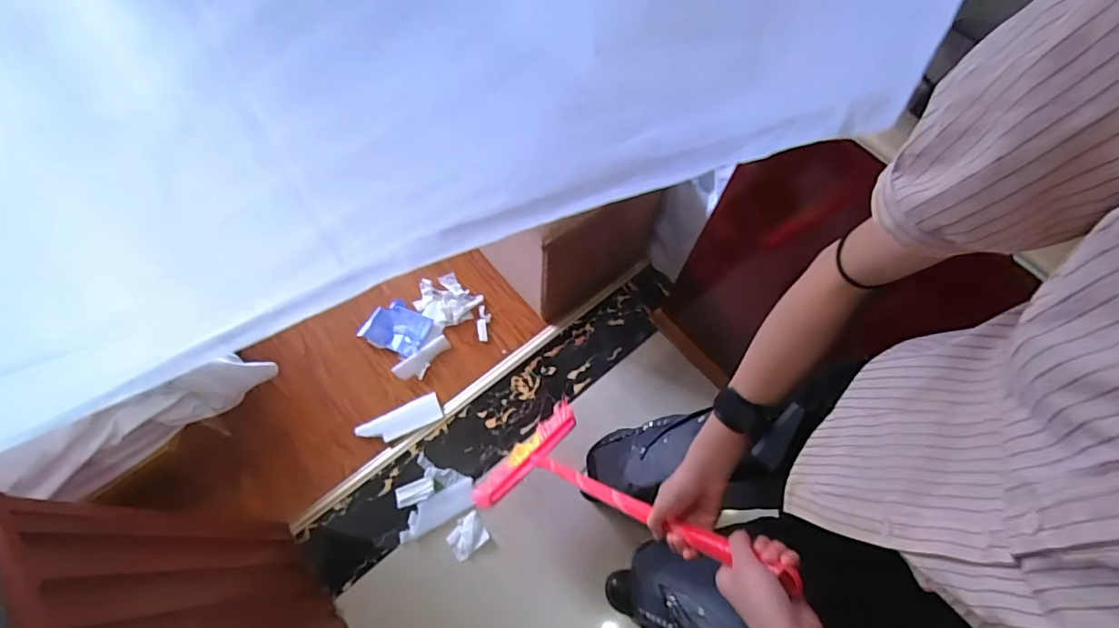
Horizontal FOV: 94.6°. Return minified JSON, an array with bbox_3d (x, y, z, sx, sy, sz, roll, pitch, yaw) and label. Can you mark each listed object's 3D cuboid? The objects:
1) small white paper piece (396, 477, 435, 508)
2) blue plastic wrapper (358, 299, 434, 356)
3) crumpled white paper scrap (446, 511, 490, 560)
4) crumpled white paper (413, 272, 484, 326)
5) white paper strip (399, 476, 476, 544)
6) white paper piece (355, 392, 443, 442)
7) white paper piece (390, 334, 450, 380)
[{"bbox_3d":[-0.387,0.476,1.379,0.103,0.009,0.056,-17,67,-11],"label":"small white paper piece"},{"bbox_3d":[-0.498,0.041,1.591,0.177,0.041,0.154,24,66,8],"label":"blue plastic wrapper"},{"bbox_3d":[-0.241,0.576,1.338,0.096,0.013,0.088,-34,72,-17],"label":"crumpled white paper scrap"},{"bbox_3d":[-0.364,-0.047,1.641,0.191,0.034,0.157,35,68,12],"label":"crumpled white paper"},{"bbox_3d":[-0.325,0.516,1.365,0.212,0.010,0.084,-24,64,-12],"label":"white paper strip"},{"bbox_3d":[-0.455,0.306,1.470,0.235,0.007,0.086,-23,69,-13],"label":"white paper piece"},{"bbox_3d":[-0.406,0.139,1.556,0.182,0.038,0.078,-37,72,-18],"label":"white paper piece"}]

